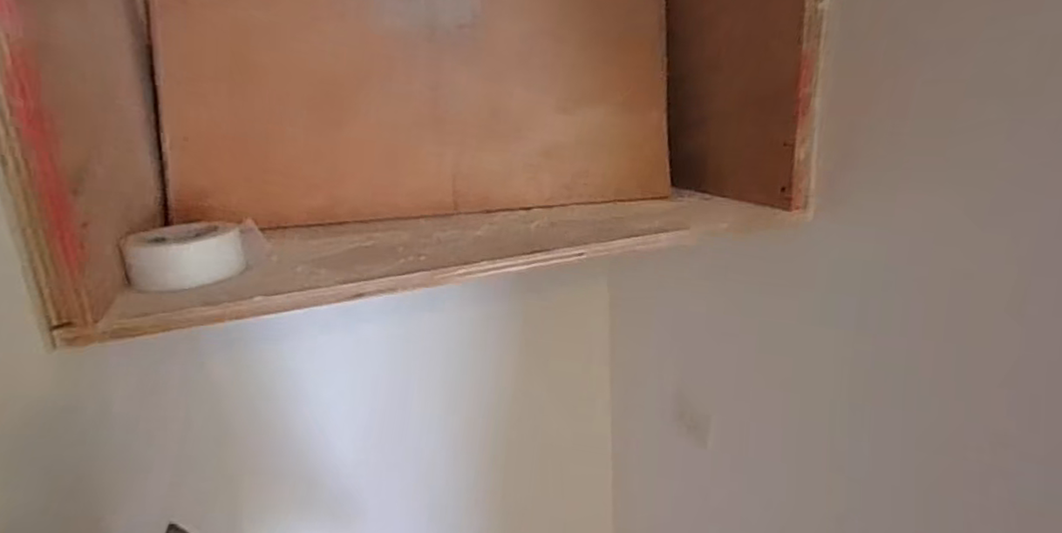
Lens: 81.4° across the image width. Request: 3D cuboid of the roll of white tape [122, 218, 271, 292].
[{"bbox_3d":[-0.365,-0.018,0.678,0.130,0.058,0.100,-8,17,-16],"label":"roll of white tape"}]

